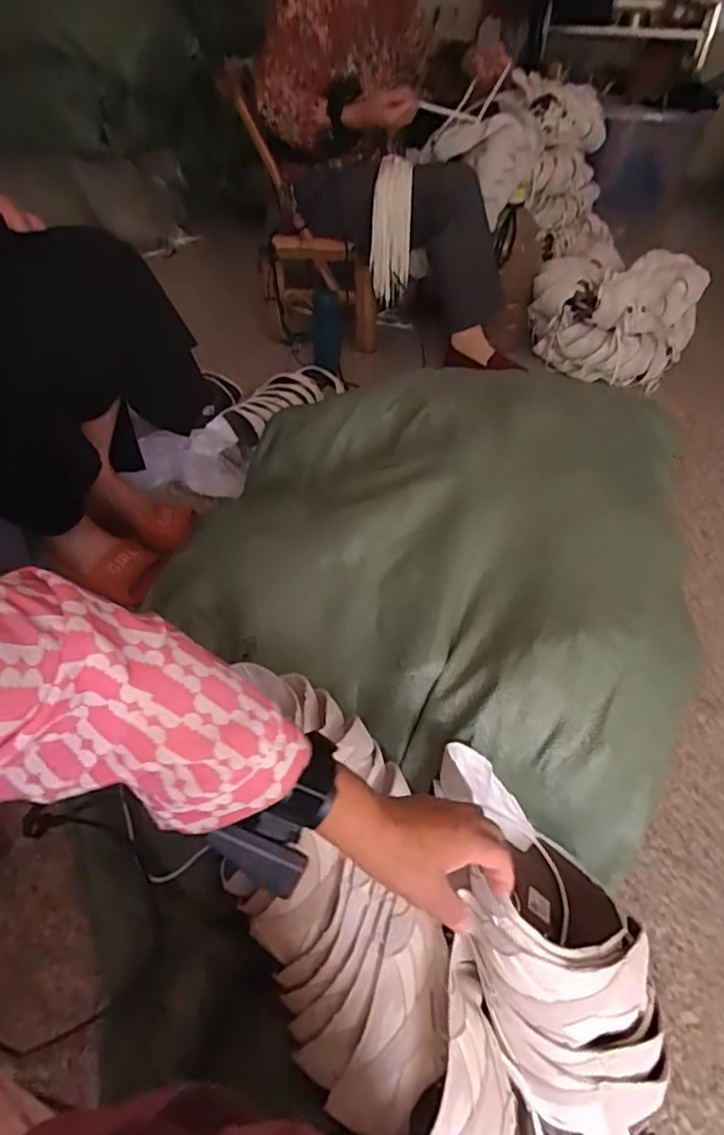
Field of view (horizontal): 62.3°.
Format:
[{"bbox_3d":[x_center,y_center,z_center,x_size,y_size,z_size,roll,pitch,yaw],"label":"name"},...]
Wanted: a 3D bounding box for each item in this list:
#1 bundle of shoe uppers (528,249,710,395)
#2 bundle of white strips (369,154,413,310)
[{"bbox_3d":[0.631,-0.635,1.497,0.331,0.259,0.264,34,53,28],"label":"bundle of shoe uppers"},{"bbox_3d":[0.065,-0.756,1.366,0.089,0.297,0.049,1,45,0],"label":"bundle of white strips"}]

